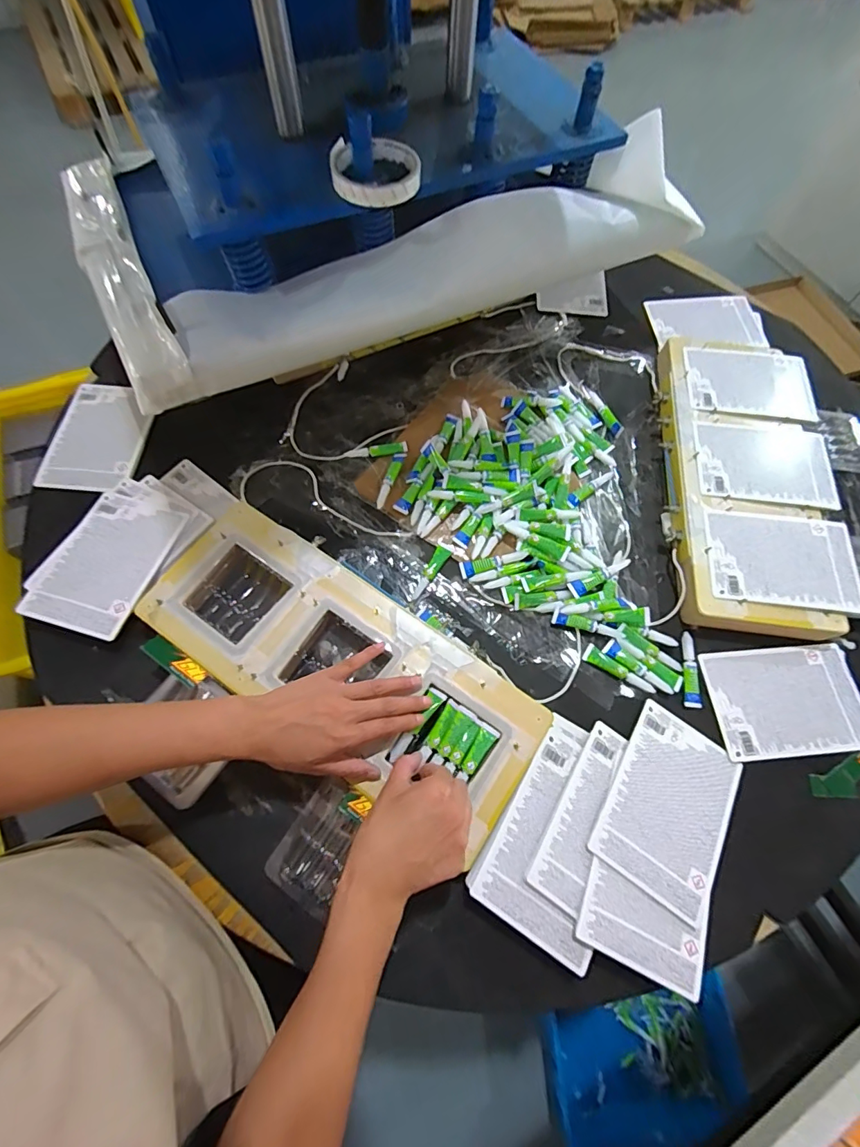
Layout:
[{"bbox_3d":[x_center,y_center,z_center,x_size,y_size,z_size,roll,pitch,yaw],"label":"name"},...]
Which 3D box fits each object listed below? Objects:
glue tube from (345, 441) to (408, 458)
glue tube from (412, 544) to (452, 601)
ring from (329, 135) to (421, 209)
[{"bbox_3d":[-0.071,-0.164,0.618,0.082,0.007,0.018,-5,68,-5],"label":"glue tube"},{"bbox_3d":[0.001,-0.001,0.558,0.017,0.009,0.074,30,69,10],"label":"glue tube"},{"bbox_3d":[-0.056,-0.409,0.475,0.088,0.018,0.086,1,67,-2],"label":"ring"}]

